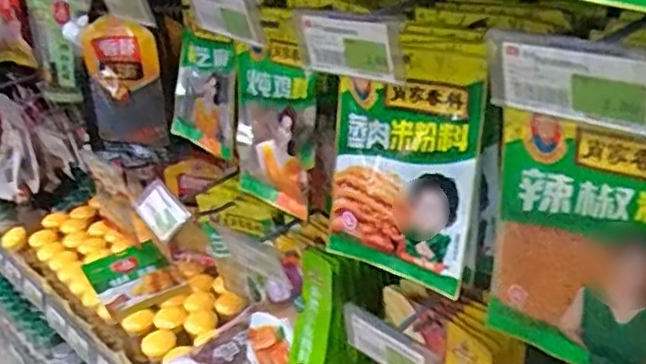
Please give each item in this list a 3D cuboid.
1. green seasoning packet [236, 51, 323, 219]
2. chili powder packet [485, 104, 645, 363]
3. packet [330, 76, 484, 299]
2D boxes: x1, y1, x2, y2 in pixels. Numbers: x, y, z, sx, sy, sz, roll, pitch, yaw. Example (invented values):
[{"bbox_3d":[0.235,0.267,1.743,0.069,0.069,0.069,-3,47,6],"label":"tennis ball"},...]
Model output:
[{"bbox_3d":[-0.052,-0.045,0.632,0.022,0.147,0.127,-19,27,-41],"label":"green seasoning packet"},{"bbox_3d":[0.173,0.038,0.425,0.012,0.188,0.138,-17,26,-39],"label":"chili powder packet"},{"bbox_3d":[0.061,-0.002,0.528,0.122,0.172,0.013,15,24,30],"label":"packet"}]

